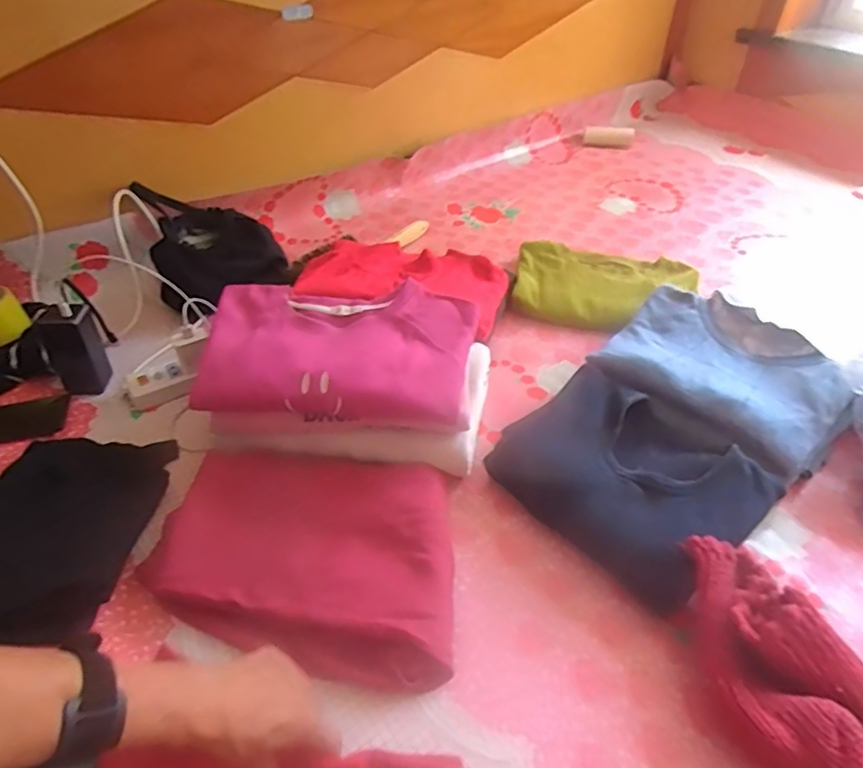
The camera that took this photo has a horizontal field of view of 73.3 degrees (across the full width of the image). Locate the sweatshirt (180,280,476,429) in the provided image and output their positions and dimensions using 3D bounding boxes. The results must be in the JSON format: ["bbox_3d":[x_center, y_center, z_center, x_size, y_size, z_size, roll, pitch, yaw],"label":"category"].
[{"bbox_3d":[-0.116,-0.040,0.749,0.340,0.073,0.193,1,43,2],"label":"sweatshirt"}]

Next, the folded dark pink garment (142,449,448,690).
[{"bbox_3d":[-0.139,0.190,0.648,0.329,0.058,0.251,3,42,4],"label":"folded dark pink garment"}]

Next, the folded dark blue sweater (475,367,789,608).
[{"bbox_3d":[0.235,0.112,0.710,0.198,0.081,0.289,-32,51,-30],"label":"folded dark blue sweater"}]

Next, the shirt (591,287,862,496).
[{"bbox_3d":[0.392,-0.020,0.788,0.243,0.035,0.306,-32,50,-29],"label":"shirt"}]

